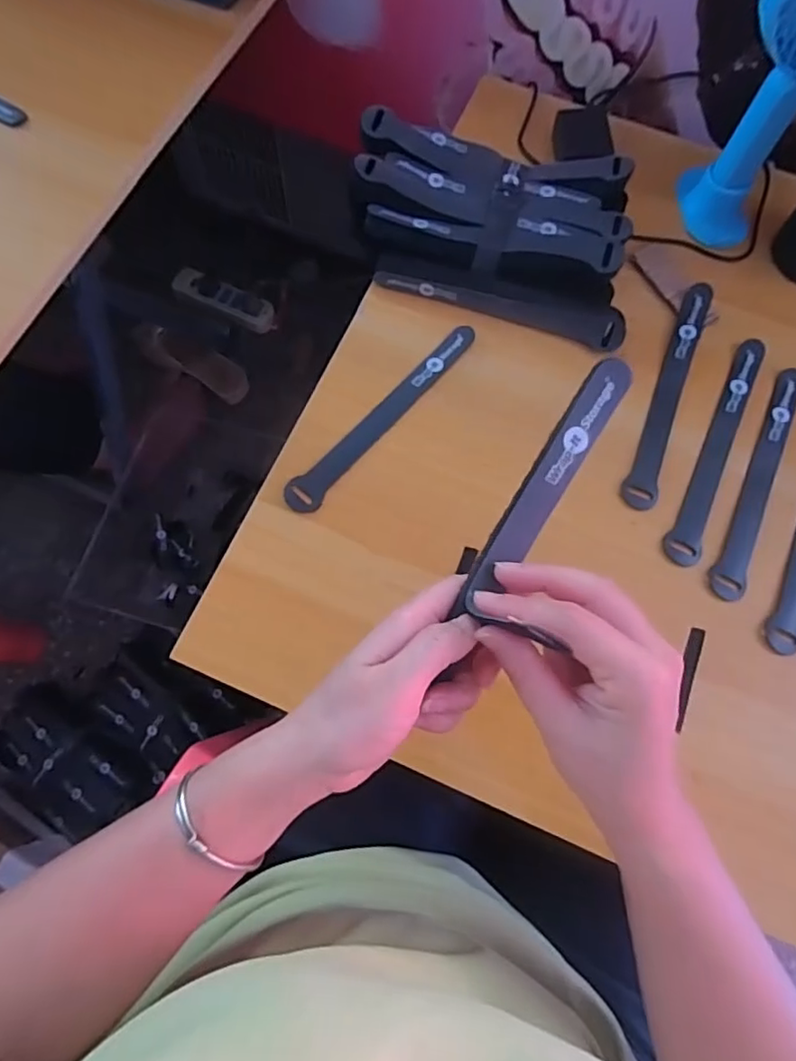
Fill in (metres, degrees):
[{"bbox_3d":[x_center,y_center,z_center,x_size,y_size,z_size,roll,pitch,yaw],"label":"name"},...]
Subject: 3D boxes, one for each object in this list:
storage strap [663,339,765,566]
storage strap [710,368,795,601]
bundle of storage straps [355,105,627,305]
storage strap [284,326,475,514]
[{"bbox_3d":[0.238,-0.063,0.430,0.022,0.004,0.200,27,71,7],"label":"storage strap"},{"bbox_3d":[0.265,-0.040,0.423,0.022,0.004,0.198,26,70,7],"label":"storage strap"},{"bbox_3d":[0.073,-0.255,0.471,0.221,0.048,0.132,13,69,2],"label":"bundle of storage straps"},{"bbox_3d":[-0.009,-0.086,0.432,0.024,0.005,0.195,39,73,11],"label":"storage strap"}]

